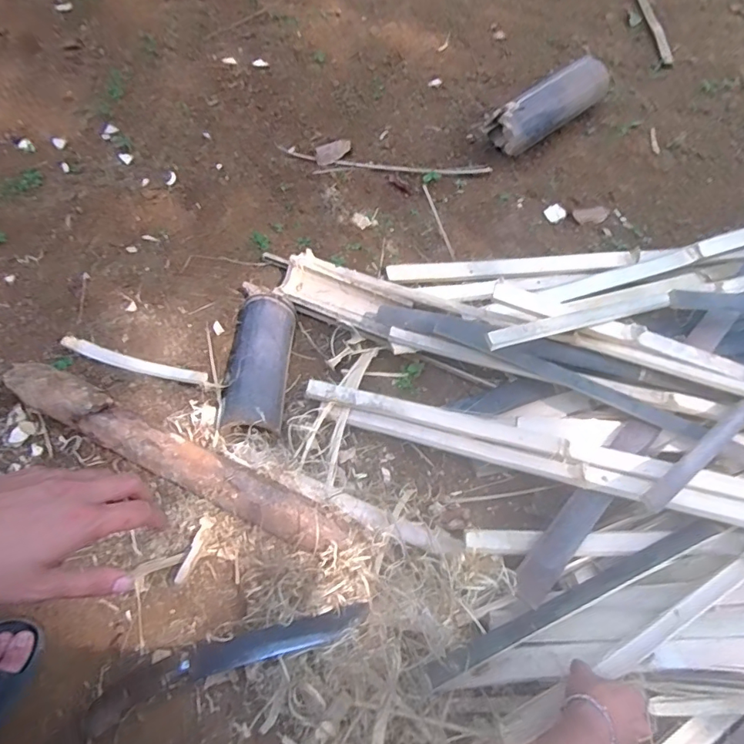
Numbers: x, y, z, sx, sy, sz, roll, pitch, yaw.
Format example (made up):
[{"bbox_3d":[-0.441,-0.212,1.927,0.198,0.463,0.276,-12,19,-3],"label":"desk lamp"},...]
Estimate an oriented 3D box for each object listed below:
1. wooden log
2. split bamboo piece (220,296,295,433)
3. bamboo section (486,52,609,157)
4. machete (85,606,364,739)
[{"bbox_3d":[-0.301,0.123,0.716,0.591,0.060,0.079,25,66,8],"label":"wooden log"},{"bbox_3d":[-0.193,-0.022,0.788,0.106,0.057,0.244,3,64,0],"label":"split bamboo piece"},{"bbox_3d":[0.404,-0.612,1.085,0.328,0.123,0.090,-33,69,-16],"label":"bamboo section"},{"bbox_3d":[-0.176,0.363,0.606,0.348,0.030,0.050,-17,66,-10],"label":"machete"}]

